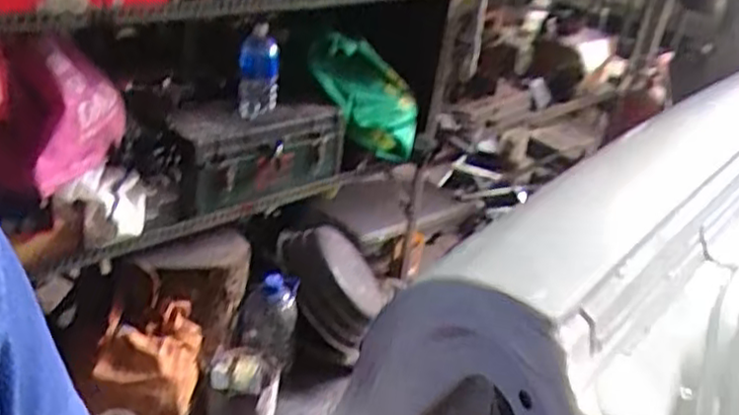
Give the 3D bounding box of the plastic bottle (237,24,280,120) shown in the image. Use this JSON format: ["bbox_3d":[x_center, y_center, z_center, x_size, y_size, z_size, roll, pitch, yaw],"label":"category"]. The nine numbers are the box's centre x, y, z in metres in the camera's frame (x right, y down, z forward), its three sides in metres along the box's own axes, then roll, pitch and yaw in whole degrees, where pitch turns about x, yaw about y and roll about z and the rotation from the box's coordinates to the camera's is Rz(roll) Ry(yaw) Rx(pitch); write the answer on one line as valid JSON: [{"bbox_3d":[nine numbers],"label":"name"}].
[{"bbox_3d":[-0.252,-0.302,1.601,0.090,0.222,0.092,1,31,-10],"label":"plastic bottle"}]

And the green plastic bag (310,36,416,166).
[{"bbox_3d":[-0.010,-0.278,1.769,0.305,0.271,0.188,1,31,-11],"label":"green plastic bag"}]

